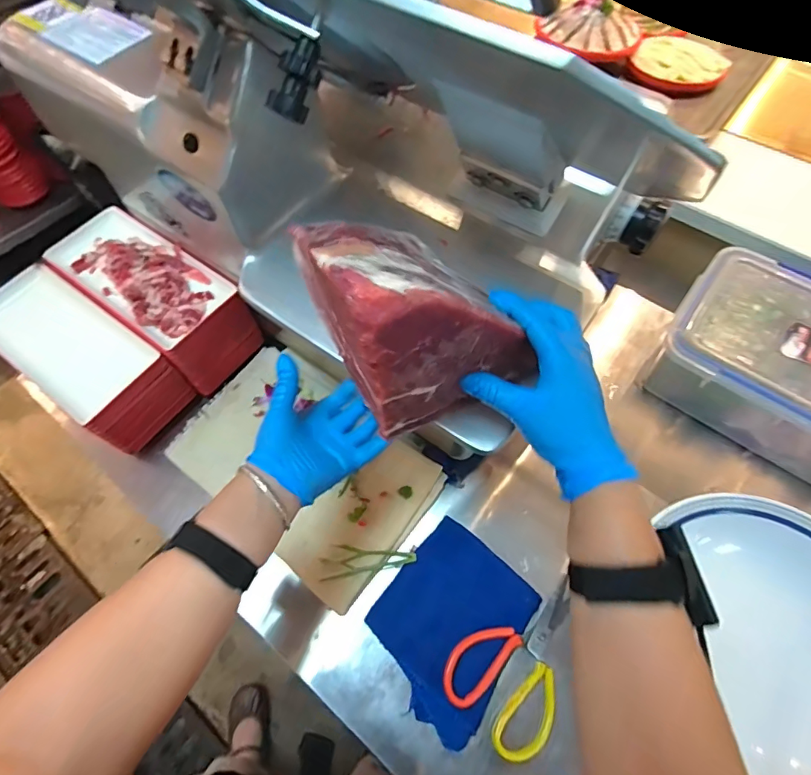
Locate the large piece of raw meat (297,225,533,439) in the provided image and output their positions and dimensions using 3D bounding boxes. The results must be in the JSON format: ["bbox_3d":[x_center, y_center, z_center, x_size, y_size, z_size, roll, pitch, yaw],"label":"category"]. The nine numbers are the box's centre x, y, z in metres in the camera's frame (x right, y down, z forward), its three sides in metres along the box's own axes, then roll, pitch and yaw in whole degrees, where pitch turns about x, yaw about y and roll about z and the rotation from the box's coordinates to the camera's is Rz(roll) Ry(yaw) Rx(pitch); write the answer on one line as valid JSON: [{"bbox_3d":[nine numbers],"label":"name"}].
[{"bbox_3d":[0.014,-0.059,0.361,0.157,0.158,0.102,-23,64,-11],"label":"large piece of raw meat"}]

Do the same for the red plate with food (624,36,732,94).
[{"bbox_3d":[0.491,-0.580,0.827,0.155,0.018,0.156,0,61,1],"label":"red plate with food"}]

